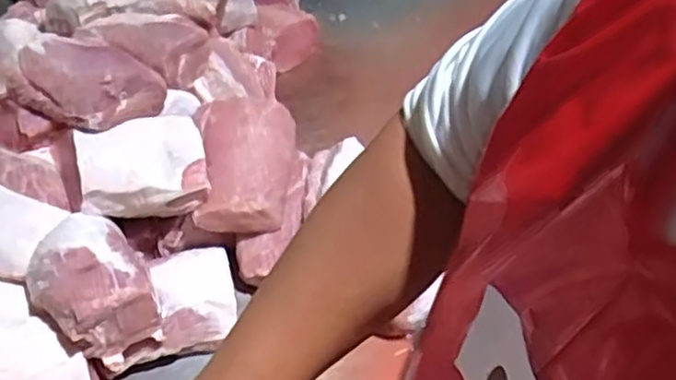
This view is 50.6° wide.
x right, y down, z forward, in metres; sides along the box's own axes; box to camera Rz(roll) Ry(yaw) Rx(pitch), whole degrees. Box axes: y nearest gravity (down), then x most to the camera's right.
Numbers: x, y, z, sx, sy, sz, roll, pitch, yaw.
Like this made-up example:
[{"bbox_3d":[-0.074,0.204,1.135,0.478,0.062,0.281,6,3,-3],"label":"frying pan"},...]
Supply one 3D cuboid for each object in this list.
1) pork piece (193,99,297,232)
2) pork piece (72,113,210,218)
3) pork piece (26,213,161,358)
[{"bbox_3d":[-0.117,-0.035,0.899,0.125,0.097,0.163,-2,42,-1],"label":"pork piece"},{"bbox_3d":[-0.235,-0.032,0.867,0.141,0.076,0.115,-9,43,-9],"label":"pork piece"},{"bbox_3d":[-0.270,0.096,0.777,0.117,0.065,0.164,-26,48,-25],"label":"pork piece"}]

